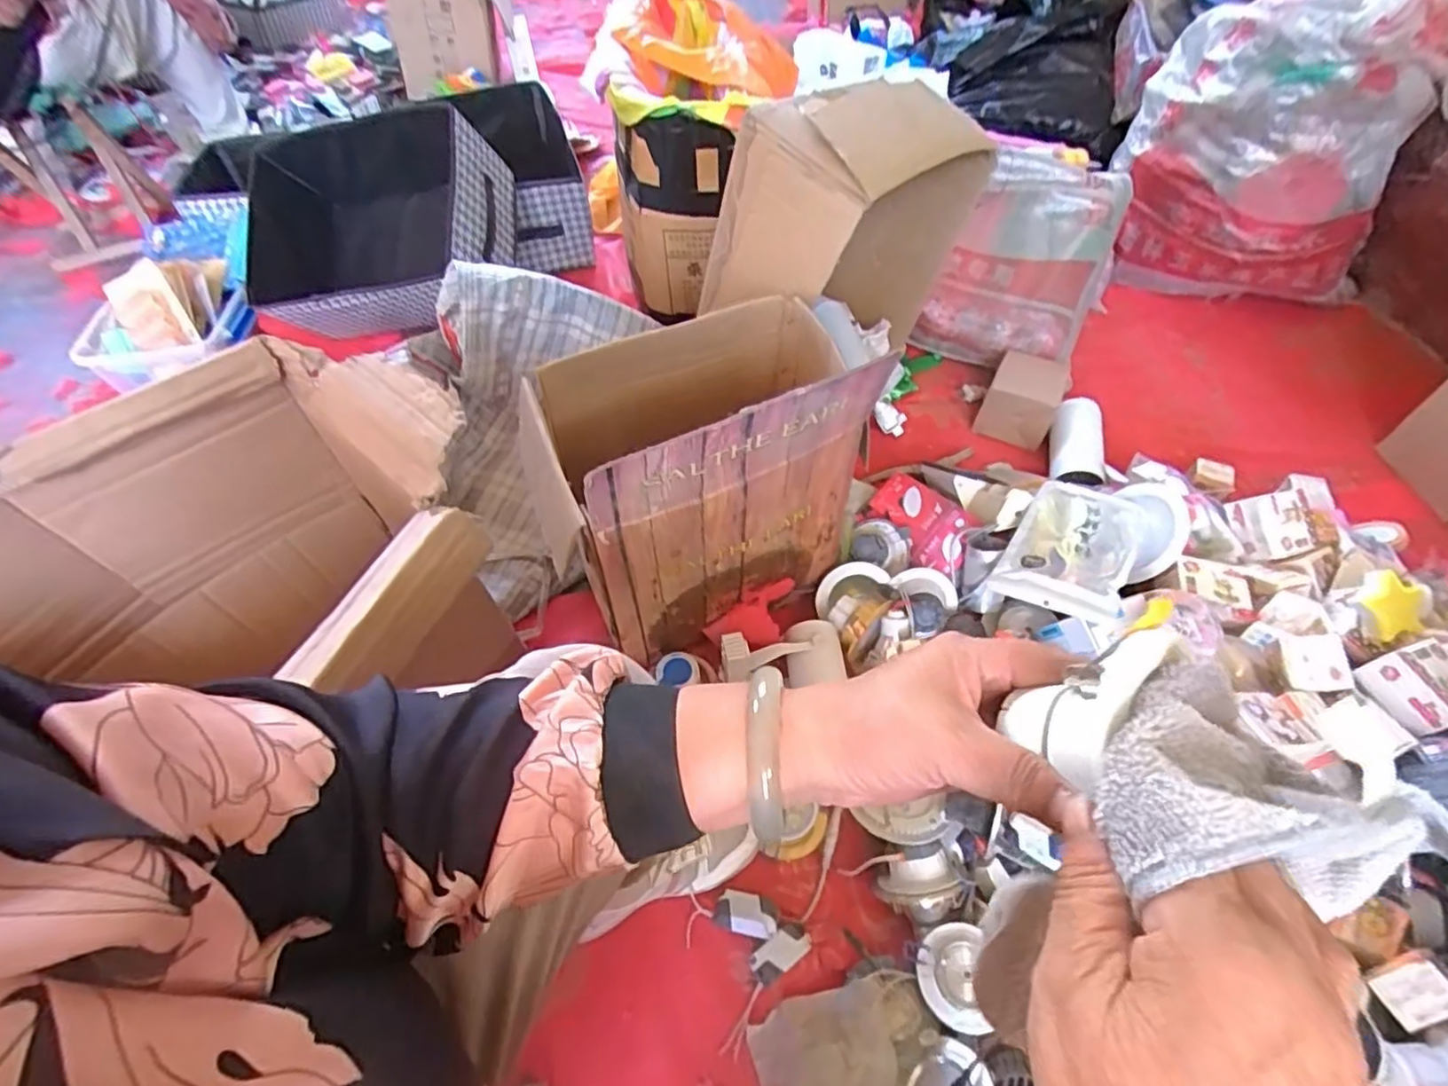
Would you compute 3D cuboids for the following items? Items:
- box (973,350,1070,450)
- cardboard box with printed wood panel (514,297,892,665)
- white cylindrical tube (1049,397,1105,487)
[{"bbox_3d":[0.490,-0.240,1.096,0.111,0.089,0.108,22,57,16],"label":"box"},{"bbox_3d":[-0.023,-0.094,0.746,0.371,0.353,0.267,-23,56,-15],"label":"cardboard box with printed wood panel"},{"bbox_3d":[0.542,-0.146,1.031,0.070,0.060,0.153,6,69,6],"label":"white cylindrical tube"}]

